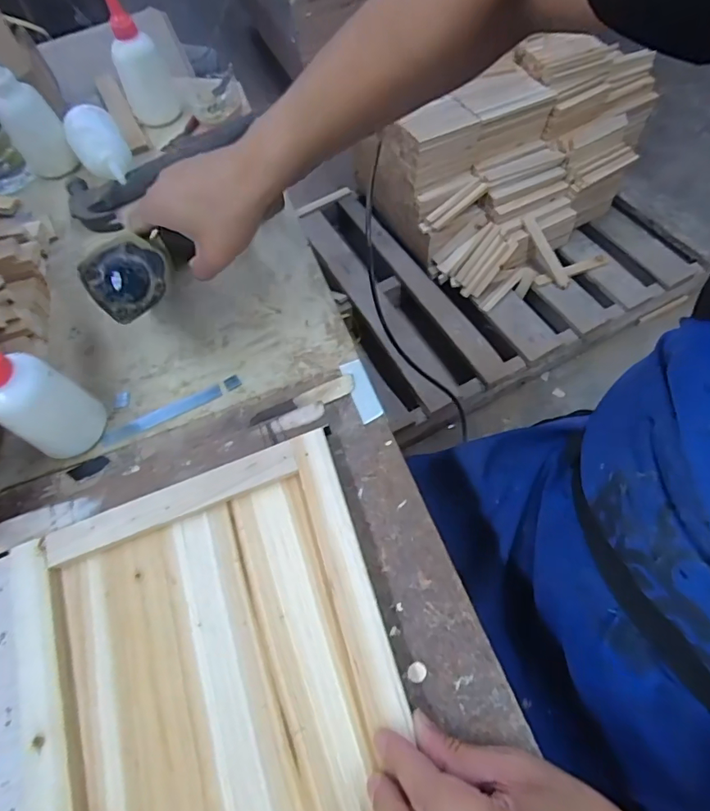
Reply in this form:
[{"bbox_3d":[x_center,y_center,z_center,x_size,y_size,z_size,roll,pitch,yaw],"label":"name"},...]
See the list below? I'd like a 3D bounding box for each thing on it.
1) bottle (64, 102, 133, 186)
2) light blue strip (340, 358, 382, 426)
[{"bbox_3d":[-0.297,-0.301,0.572,0.062,0.051,0.151,-32,61,-10],"label":"bottle"},{"bbox_3d":[0.006,-0.015,0.426,0.019,0.004,0.064,-21,61,-3],"label":"light blue strip"}]

